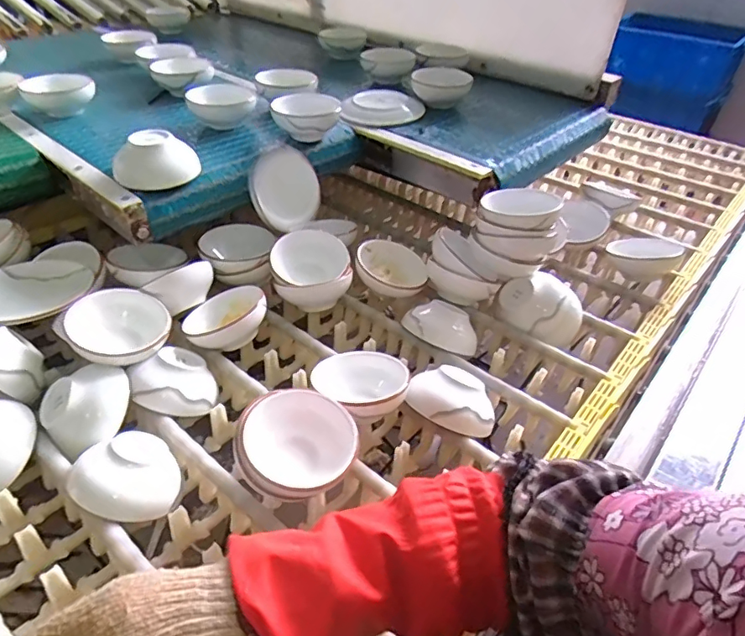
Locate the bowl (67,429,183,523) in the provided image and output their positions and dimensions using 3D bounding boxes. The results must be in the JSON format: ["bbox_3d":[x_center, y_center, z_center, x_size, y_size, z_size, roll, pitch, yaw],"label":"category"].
[{"bbox_3d":[-0.241,0.154,0.504,0.094,0.050,0.090,2,37,-1],"label":"bowl"}]

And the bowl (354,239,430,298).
[{"bbox_3d":[0.025,-0.069,0.772,0.109,0.049,0.109,14,41,-12],"label":"bowl"}]

